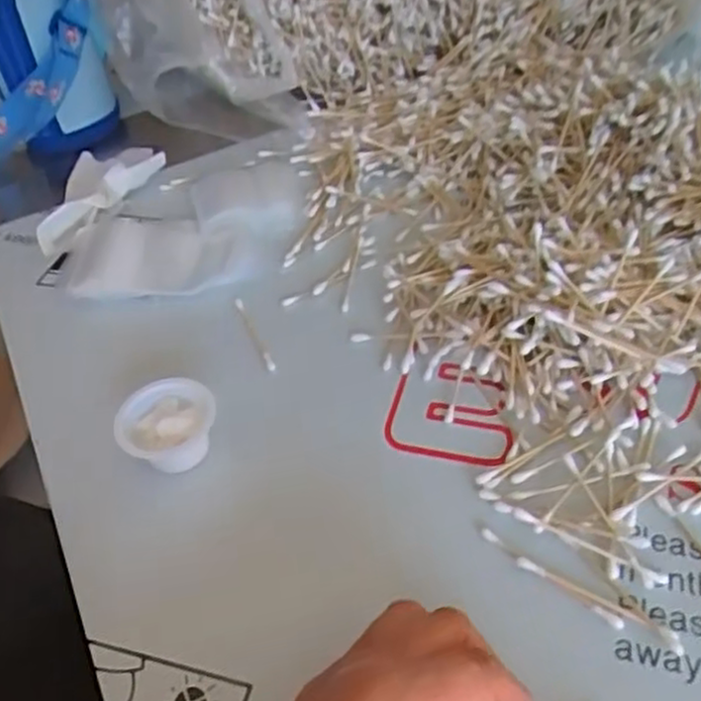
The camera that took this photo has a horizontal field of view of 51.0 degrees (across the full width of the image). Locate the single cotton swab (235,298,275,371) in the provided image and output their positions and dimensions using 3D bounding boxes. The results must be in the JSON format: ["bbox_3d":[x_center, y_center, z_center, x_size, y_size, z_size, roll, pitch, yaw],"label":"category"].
[{"bbox_3d":[-0.063,-0.013,0.473,0.006,0.007,0.067,-21,48,-13],"label":"single cotton swab"}]

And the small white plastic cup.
[{"bbox_3d":[-0.099,0.044,0.406,0.052,0.030,0.049,-4,46,4],"label":"small white plastic cup"}]

